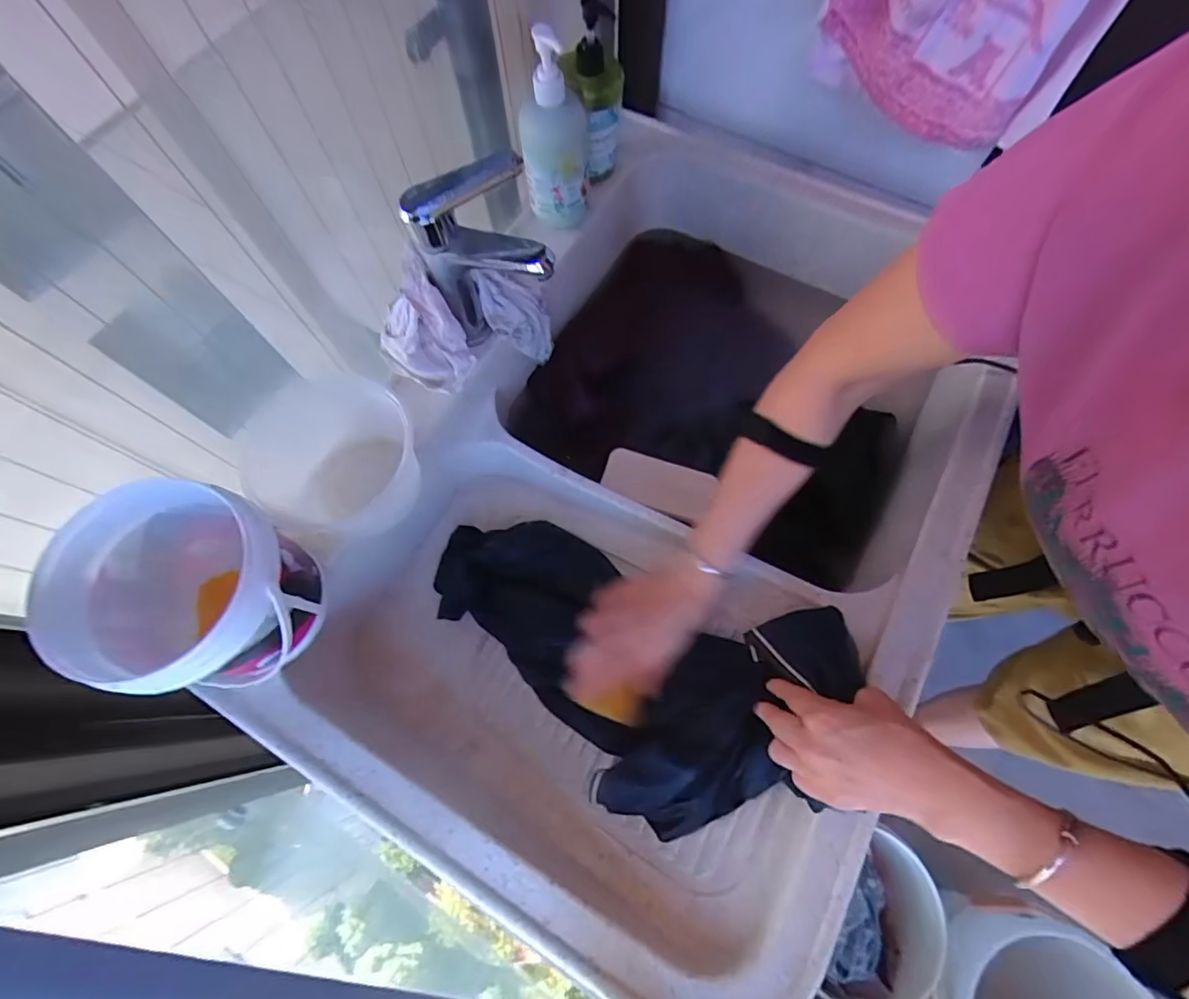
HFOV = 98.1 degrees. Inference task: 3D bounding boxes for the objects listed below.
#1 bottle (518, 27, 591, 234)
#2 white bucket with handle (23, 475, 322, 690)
[{"bbox_3d":[-0.042,-0.389,0.555,0.072,0.172,0.055,-7,70,-2],"label":"bottle"},{"bbox_3d":[-0.308,0.073,0.415,0.142,0.142,0.140,0,70,1],"label":"white bucket with handle"}]

